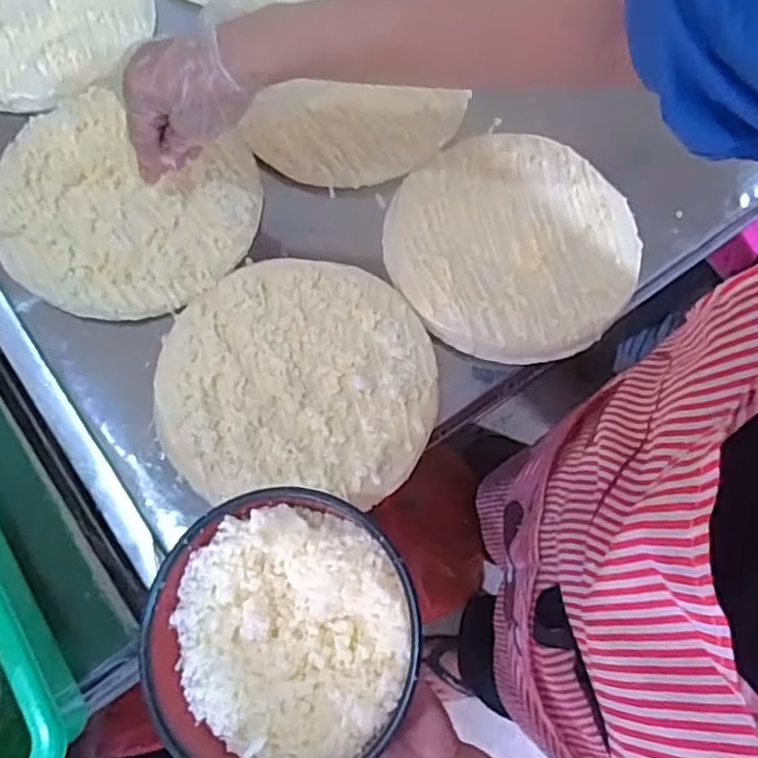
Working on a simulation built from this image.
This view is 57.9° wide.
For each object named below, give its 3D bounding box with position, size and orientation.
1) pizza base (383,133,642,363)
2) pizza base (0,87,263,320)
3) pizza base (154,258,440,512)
[{"bbox_3d":[0.105,-0.109,0.541,0.190,0.019,0.192,0,74,-1],"label":"pizza base"},{"bbox_3d":[-0.202,-0.134,0.537,0.194,0.025,0.172,18,74,4],"label":"pizza base"},{"bbox_3d":[-0.059,-0.005,0.498,0.195,0.009,0.176,2,74,-1],"label":"pizza base"}]

